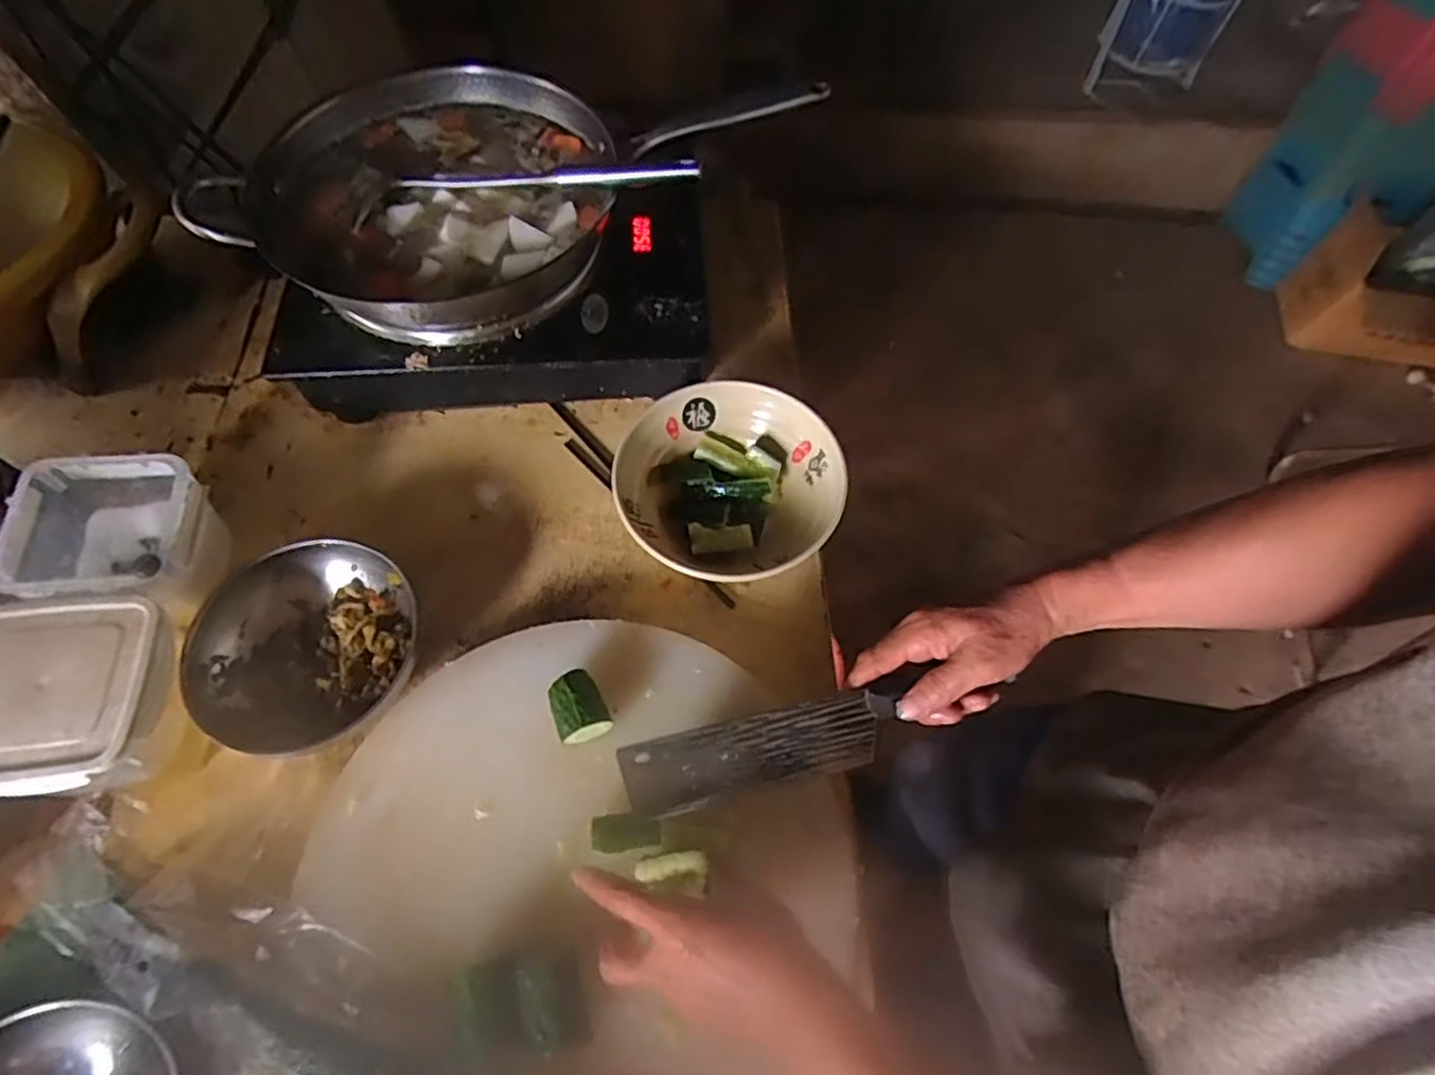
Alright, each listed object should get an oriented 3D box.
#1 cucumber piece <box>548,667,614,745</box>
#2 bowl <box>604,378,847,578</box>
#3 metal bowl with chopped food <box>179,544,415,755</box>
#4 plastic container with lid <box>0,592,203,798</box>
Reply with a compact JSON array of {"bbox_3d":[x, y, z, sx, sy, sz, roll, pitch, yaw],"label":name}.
[{"bbox_3d":[-0.106,0.132,0.537,0.039,0.032,0.053,-25,66,-14],"label":"cucumber piece"},{"bbox_3d":[0.009,-0.038,0.647,0.196,0.085,0.191,1,62,-2],"label":"bowl"},{"bbox_3d":[-0.336,0.095,0.580,0.168,0.074,0.165,1,62,-2],"label":"metal bowl with chopped food"},{"bbox_3d":[-0.463,0.127,0.524,0.128,0.109,0.132,-6,63,-6],"label":"plastic container with lid"}]

